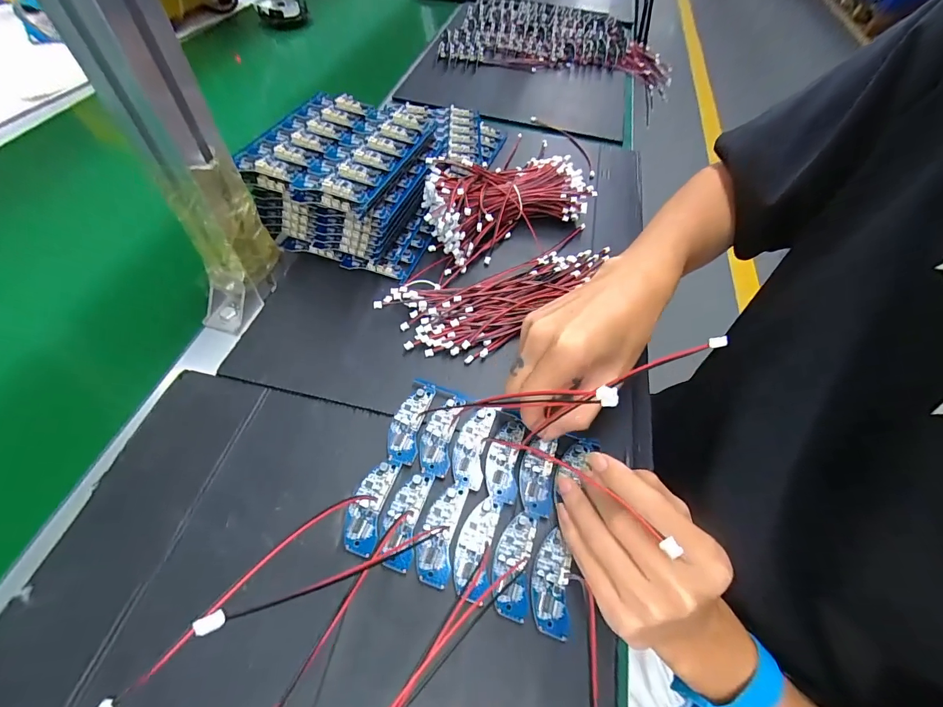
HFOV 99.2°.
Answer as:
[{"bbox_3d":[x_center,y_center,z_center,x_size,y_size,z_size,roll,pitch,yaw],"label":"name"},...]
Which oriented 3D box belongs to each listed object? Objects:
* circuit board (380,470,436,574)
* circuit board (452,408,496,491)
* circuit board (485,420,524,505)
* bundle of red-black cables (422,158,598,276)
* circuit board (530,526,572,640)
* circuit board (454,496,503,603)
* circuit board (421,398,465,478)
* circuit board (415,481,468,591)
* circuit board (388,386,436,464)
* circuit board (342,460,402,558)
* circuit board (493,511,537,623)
[{"bbox_3d":[-0.046,0.111,0.274,0.024,0.005,0.064,11,55,4],"label":"circuit board"},{"bbox_3d":[0.001,0.069,0.307,0.024,0.004,0.064,12,56,5],"label":"circuit board"},{"bbox_3d":[0.024,0.079,0.302,0.025,0.004,0.062,9,55,3],"label":"circuit board"},{"bbox_3d":[0.039,-0.174,0.445,0.197,0.053,0.095,-28,61,-20],"label":"bundle of red-black cables"},{"bbox_3d":[0.051,0.145,0.257,0.024,0.005,0.060,6,55,1],"label":"circuit board"},{"bbox_3d":[0.004,0.126,0.267,0.024,0.006,0.063,12,56,5],"label":"circuit board"},{"bbox_3d":[-0.024,0.060,0.310,0.025,0.004,0.065,11,56,5],"label":"circuit board"},{"bbox_3d":[-0.022,0.120,0.270,0.025,0.004,0.063,12,56,5],"label":"circuit board"},{"bbox_3d":[-0.049,0.052,0.315,0.024,0.006,0.066,11,55,4],"label":"circuit board"},{"bbox_3d":[-0.071,0.105,0.280,0.026,0.004,0.063,11,56,4],"label":"circuit board"},{"bbox_3d":[0.028,0.135,0.262,0.023,0.005,0.062,11,55,4],"label":"circuit board"}]

